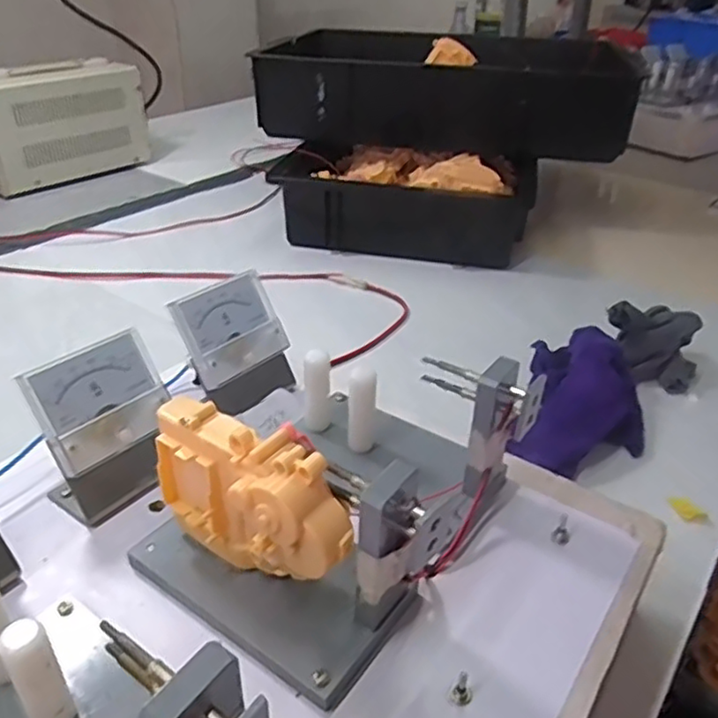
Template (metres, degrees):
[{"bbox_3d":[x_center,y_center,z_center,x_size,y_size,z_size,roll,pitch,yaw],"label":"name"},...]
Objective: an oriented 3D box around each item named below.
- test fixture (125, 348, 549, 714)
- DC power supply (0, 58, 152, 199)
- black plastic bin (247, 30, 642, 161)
[{"bbox_3d":[-0.007,0.055,0.314,0.131,0.079,0.163,22,38,29],"label":"test fixture"},{"bbox_3d":[-0.467,-0.356,0.990,0.093,0.158,0.273,25,40,33],"label":"DC power supply"},{"bbox_3d":[0.134,-0.392,0.938,0.464,0.110,0.352,8,33,11],"label":"black plastic bin"}]

